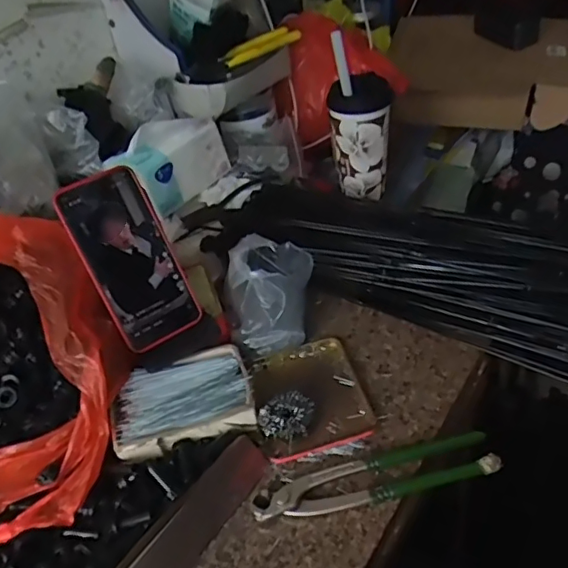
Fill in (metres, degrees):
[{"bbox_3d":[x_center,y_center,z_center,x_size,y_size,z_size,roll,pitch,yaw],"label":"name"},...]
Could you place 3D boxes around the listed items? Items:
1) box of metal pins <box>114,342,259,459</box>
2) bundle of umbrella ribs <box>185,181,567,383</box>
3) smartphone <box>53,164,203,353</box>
[{"bbox_3d":[-0.095,0.105,0.519,0.124,0.027,0.088,-15,43,-15],"label":"box of metal pins"},{"bbox_3d":[0.154,-0.036,0.638,0.599,0.096,0.208,19,49,30],"label":"bundle of umbrella ribs"},{"bbox_3d":[-0.142,-0.022,0.523,0.078,0.161,0.009,-29,15,-18],"label":"smartphone"}]

